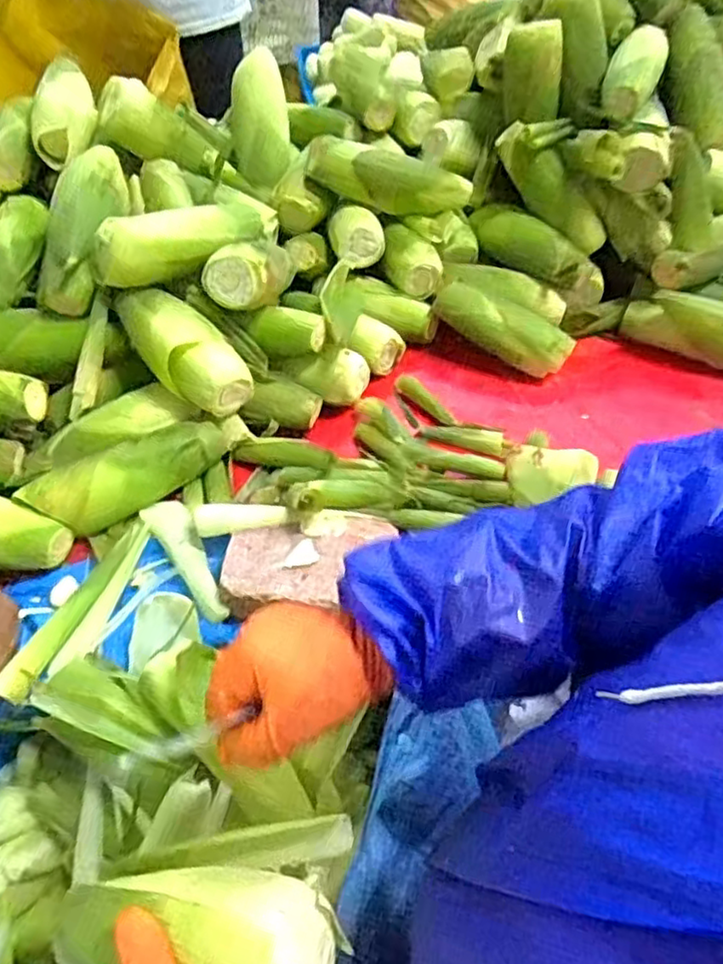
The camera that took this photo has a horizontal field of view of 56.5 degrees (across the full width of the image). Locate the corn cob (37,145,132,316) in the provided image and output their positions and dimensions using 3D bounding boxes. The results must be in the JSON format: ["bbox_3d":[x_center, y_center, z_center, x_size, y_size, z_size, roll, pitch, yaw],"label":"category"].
[{"bbox_3d":[-0.320,-0.298,0.780,0.070,0.065,0.211,7,74,7],"label":"corn cob"}]

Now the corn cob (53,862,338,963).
[{"bbox_3d":[-0.095,0.250,0.379,0.157,0.046,0.069,-5,47,21],"label":"corn cob"}]

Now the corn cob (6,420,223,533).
[{"bbox_3d":[-0.242,-0.011,0.709,0.210,0.055,0.066,-27,54,-20],"label":"corn cob"}]

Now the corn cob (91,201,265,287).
[{"bbox_3d":[-0.203,-0.278,0.768,0.203,0.068,0.057,-28,54,-21],"label":"corn cob"}]

